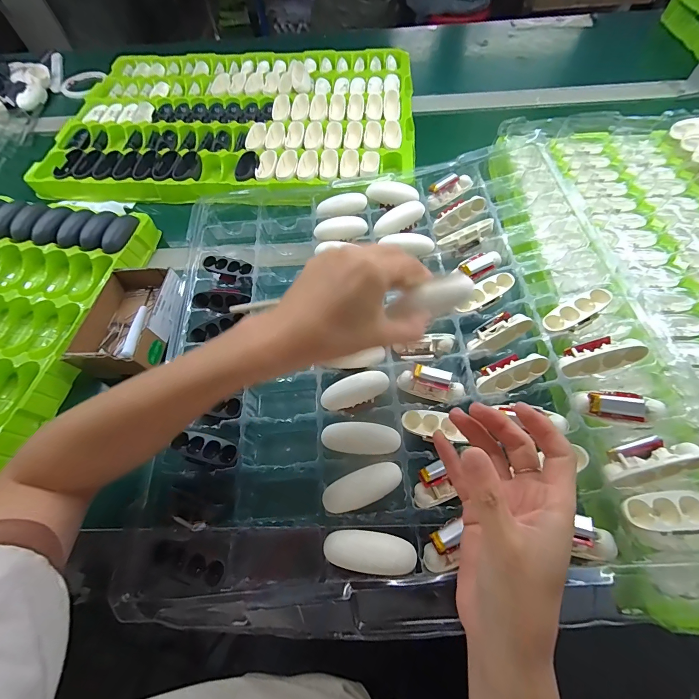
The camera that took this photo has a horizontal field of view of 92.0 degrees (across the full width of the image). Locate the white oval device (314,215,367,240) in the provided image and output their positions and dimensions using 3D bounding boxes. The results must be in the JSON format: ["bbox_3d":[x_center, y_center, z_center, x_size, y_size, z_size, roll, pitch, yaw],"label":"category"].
[{"bbox_3d":[-0.010,-0.149,0.412,0.064,0.016,0.021,-15,62,-5],"label":"white oval device"}]

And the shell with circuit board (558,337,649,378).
[{"bbox_3d":[0.214,0.005,0.290,0.061,0.016,0.027,-17,57,25],"label":"shell with circuit board"}]

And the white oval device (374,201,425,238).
[{"bbox_3d":[0.060,-0.161,0.414,0.064,0.021,0.018,-25,61,10],"label":"white oval device"}]

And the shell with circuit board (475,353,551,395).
[{"bbox_3d":[0.148,0.021,0.311,0.062,0.018,0.028,-22,60,12],"label":"shell with circuit board"}]

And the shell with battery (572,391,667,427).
[{"bbox_3d":[0.213,0.045,0.267,0.059,0.019,0.023,6,61,21],"label":"shell with battery"}]

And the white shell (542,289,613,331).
[{"bbox_3d":[0.211,-0.033,0.315,0.064,0.018,0.022,-32,48,-1],"label":"white shell"}]

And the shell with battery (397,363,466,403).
[{"bbox_3d":[0.078,0.032,0.321,0.061,0.021,0.023,12,63,9],"label":"shell with battery"}]

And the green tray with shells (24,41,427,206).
[{"bbox_3d":[-0.188,-0.406,0.585,0.589,0.032,0.440,-3,61,2],"label":"green tray with shells"}]

